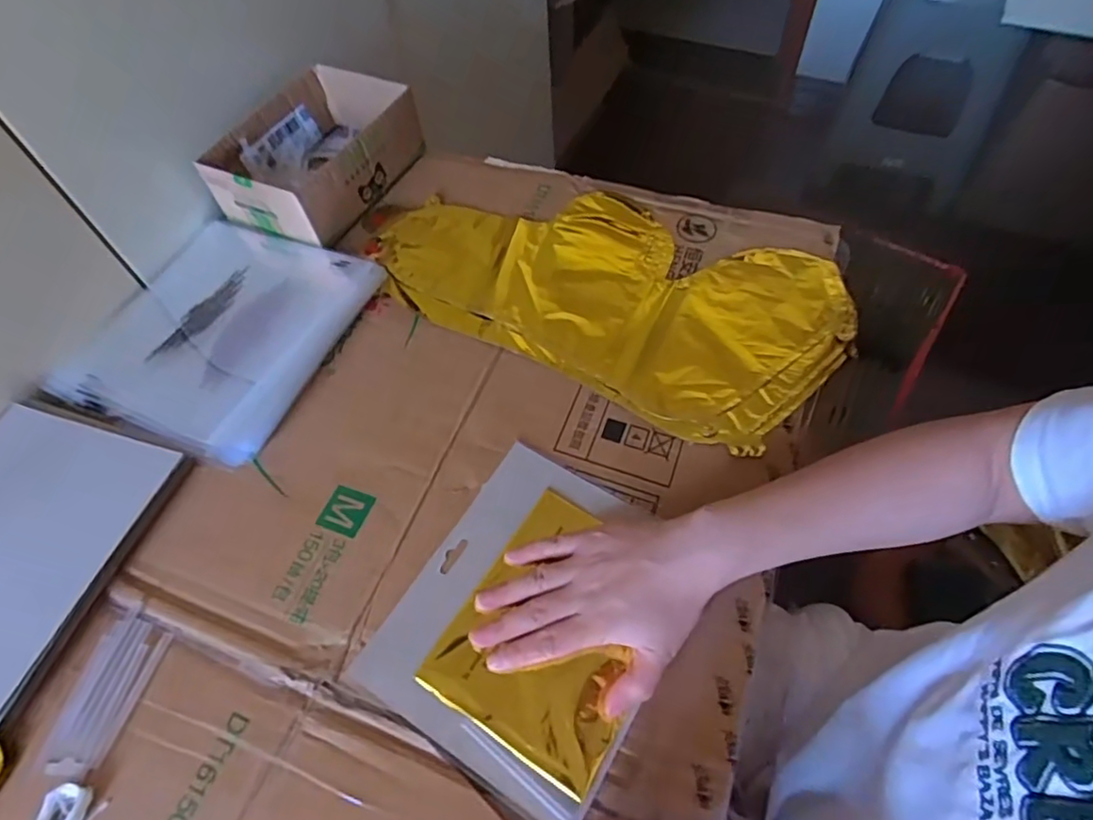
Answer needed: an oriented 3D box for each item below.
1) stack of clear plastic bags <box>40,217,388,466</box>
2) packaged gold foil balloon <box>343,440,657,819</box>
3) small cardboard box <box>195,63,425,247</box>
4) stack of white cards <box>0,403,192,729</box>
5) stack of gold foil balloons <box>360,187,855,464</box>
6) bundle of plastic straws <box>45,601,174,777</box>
[{"bbox_3d":[-0.287,-0.076,0.535,0.214,0.017,0.220,19,61,15],"label":"stack of clear plastic bags"},{"bbox_3d":[-0.006,0.131,0.406,0.164,0.009,0.197,26,63,18],"label":"packaged gold foil balloon"},{"bbox_3d":[-0.233,-0.259,0.626,0.142,0.065,0.189,25,63,18],"label":"small cardboard box"},{"bbox_3d":[-0.381,0.096,0.433,0.165,0.015,0.194,14,60,12],"label":"stack of white cards"},{"bbox_3d":[0.049,-0.116,0.542,0.400,0.016,0.211,25,62,18],"label":"stack of gold foil balloons"},{"bbox_3d":[-0.277,0.175,0.388,0.044,0.004,0.094,10,59,10],"label":"bundle of plastic straws"}]

